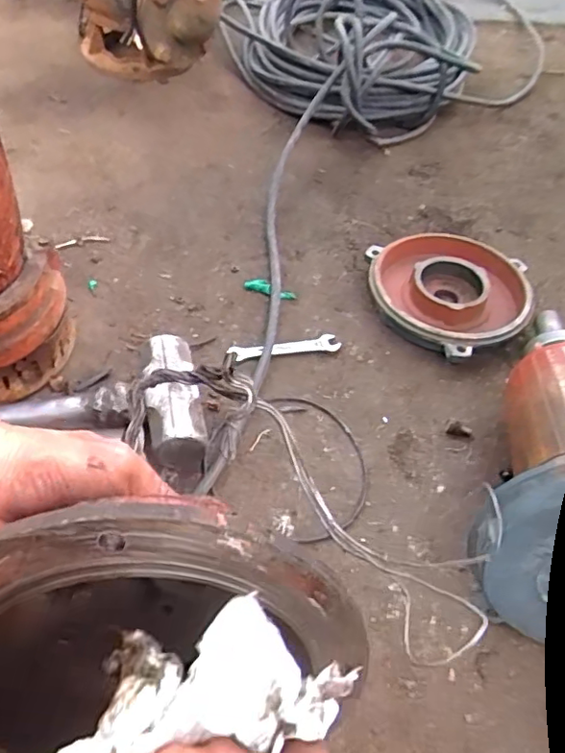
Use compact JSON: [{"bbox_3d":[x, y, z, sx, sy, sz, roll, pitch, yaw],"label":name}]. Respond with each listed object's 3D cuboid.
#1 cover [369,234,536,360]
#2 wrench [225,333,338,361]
[{"bbox_3d":[0.184,-0.097,0.652,0.177,0.040,0.165,2,51,-3],"label":"cover"},{"bbox_3d":[0.002,-0.030,0.611,0.117,0.005,0.020,-7,53,-11],"label":"wrench"}]

